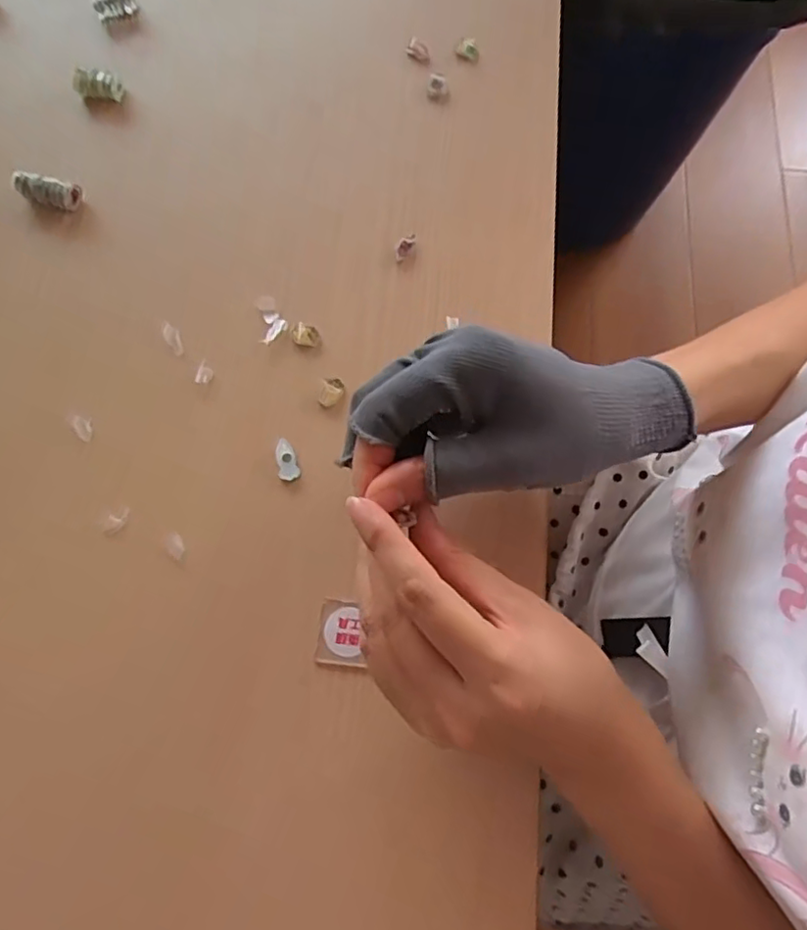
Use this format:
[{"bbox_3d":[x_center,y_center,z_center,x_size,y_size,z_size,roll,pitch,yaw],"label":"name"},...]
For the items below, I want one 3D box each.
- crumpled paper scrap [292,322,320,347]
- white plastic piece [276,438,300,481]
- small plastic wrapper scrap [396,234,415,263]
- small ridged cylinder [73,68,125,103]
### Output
[{"bbox_3d":[-0.054,-0.072,0.337,0.014,0.007,0.011,10,72,2],"label":"crumpled paper scrap"},{"bbox_3d":[-0.060,-0.003,0.316,0.010,0.004,0.022,-13,85,-5],"label":"white plastic piece"},{"bbox_3d":[0.000,-0.126,0.355,0.008,0.008,0.018,31,74,9],"label":"small plastic wrapper scrap"},{"bbox_3d":[-0.193,-0.241,0.387,0.033,0.013,0.014,7,72,2],"label":"small ridged cylinder"}]

